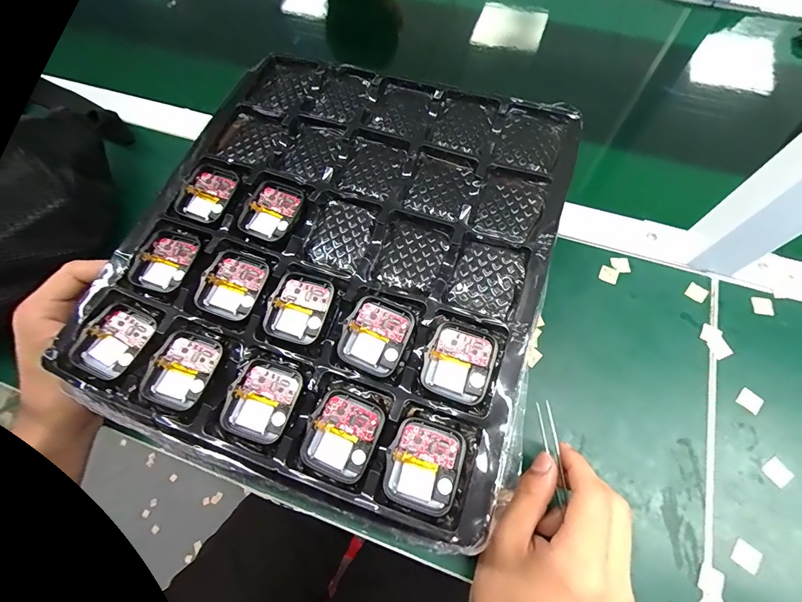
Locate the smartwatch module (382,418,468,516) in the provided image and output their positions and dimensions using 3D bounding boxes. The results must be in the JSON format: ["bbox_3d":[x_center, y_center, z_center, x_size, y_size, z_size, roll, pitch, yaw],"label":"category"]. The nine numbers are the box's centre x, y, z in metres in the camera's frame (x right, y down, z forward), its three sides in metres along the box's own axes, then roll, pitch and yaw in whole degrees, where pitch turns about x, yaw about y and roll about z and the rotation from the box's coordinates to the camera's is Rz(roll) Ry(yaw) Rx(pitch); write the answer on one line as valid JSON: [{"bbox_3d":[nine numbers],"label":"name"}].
[{"bbox_3d":[0.012,0.086,0.195,0.038,0.007,0.041,17,67,9],"label":"smartwatch module"}]

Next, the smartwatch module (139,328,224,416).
[{"bbox_3d":[-0.126,0.039,0.215,0.033,0.005,0.044,19,67,10],"label":"smartwatch module"}]

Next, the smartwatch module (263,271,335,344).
[{"bbox_3d":[-0.062,0.003,0.228,0.035,0.005,0.043,17,67,10],"label":"smartwatch module"}]

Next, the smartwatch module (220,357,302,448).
[{"bbox_3d":[-0.078,0.056,0.211,0.035,0.010,0.044,21,68,11],"label":"smartwatch module"}]

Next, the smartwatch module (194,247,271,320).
[{"bbox_3d":[-0.105,-0.012,0.234,0.036,0.007,0.043,17,67,9],"label":"smartwatch module"}]

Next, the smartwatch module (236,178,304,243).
[{"bbox_3d":[-0.088,-0.062,0.253,0.036,0.008,0.043,20,68,11],"label":"smartwatch module"}]

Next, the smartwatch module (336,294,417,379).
[{"bbox_3d":[-0.014,0.021,0.221,0.037,0.014,0.042,24,68,12],"label":"smartwatch module"}]

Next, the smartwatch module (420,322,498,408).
[{"bbox_3d":[0.033,0.035,0.213,0.036,0.008,0.042,18,67,10],"label":"smartwatch module"}]

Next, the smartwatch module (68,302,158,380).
[{"bbox_3d":[-0.171,0.024,0.222,0.035,0.006,0.042,20,68,11],"label":"smartwatch module"}]

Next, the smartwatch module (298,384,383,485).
[{"bbox_3d":[-0.031,0.073,0.203,0.036,0.009,0.044,22,68,11],"label":"smartwatch module"}]

